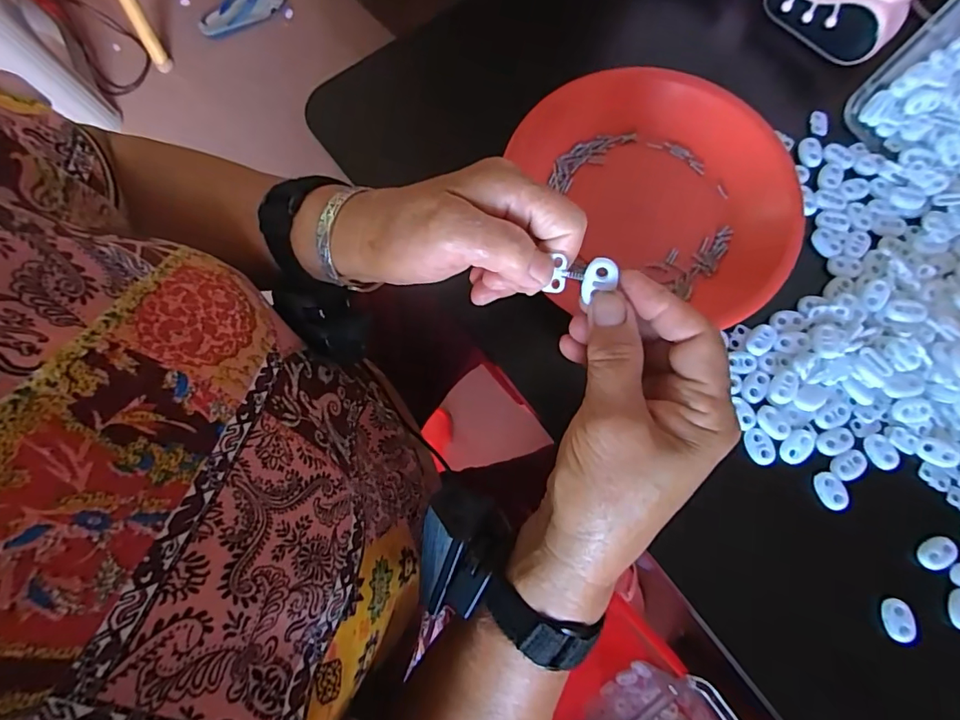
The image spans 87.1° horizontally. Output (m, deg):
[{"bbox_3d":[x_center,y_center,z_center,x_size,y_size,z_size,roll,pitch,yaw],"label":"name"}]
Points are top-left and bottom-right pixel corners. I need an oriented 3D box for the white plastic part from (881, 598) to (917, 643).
[{"bbox_3d":[0.241,0.150,0.291,0.013,0.007,0.022,1,78,0],"label":"white plastic part"}]

